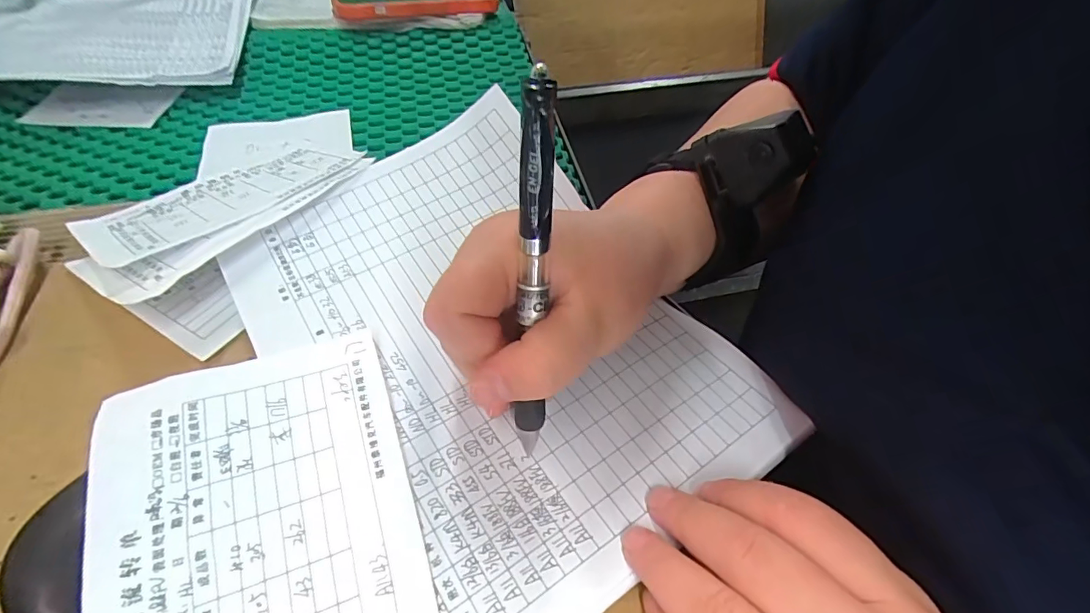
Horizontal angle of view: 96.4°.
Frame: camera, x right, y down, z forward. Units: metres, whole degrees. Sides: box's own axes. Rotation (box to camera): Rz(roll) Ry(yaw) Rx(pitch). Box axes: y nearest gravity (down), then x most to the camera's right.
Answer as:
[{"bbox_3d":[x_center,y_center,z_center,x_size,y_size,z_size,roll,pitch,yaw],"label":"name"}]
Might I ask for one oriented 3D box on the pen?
[{"bbox_3d":[-0.004,-0.006,0.174,0.011,0.141,0.009,5,26,5],"label":"pen"}]

